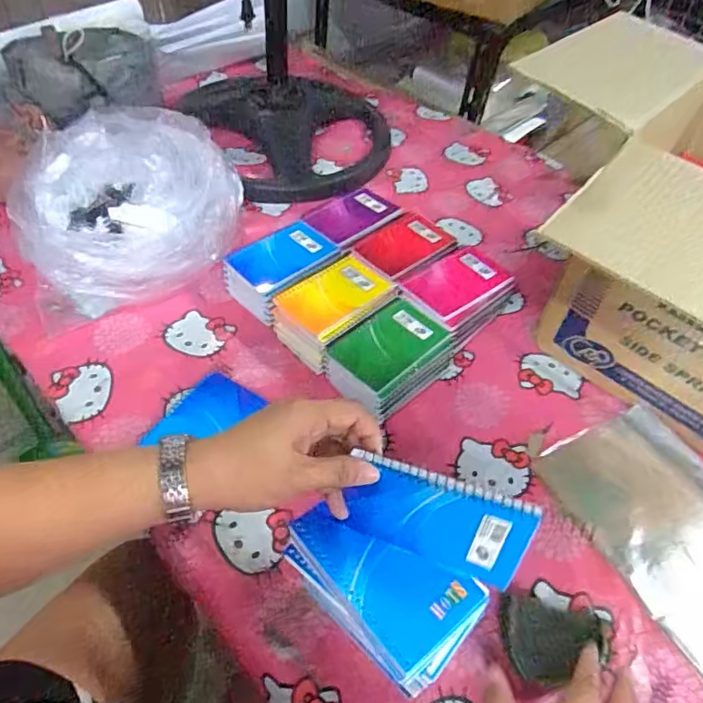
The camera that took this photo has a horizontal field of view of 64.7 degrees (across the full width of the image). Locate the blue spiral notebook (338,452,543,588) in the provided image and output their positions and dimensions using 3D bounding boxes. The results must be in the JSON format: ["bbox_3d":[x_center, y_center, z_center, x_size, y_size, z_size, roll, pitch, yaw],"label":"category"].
[{"bbox_3d":[0.059,0.117,0.384,0.118,0.078,0.005,18,35,9],"label":"blue spiral notebook"}]

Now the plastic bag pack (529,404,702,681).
[{"bbox_3d":[0.328,0.179,0.558,0.167,0.011,0.262,-20,54,-19],"label":"plastic bag pack"}]

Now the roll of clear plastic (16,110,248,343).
[{"bbox_3d":[-0.290,-0.186,0.735,0.283,0.153,0.228,-23,55,-20],"label":"roll of clear plastic"}]

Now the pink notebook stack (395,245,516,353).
[{"bbox_3d":[0.134,-0.070,0.724,0.137,0.062,0.102,-34,60,-27],"label":"pink notebook stack"}]

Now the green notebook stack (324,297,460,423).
[{"bbox_3d":[0.042,0.012,0.648,0.101,0.058,0.154,36,57,24],"label":"green notebook stack"}]

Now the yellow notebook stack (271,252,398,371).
[{"bbox_3d":[-0.023,-0.050,0.689,0.097,0.054,0.147,38,57,25],"label":"yellow notebook stack"}]

